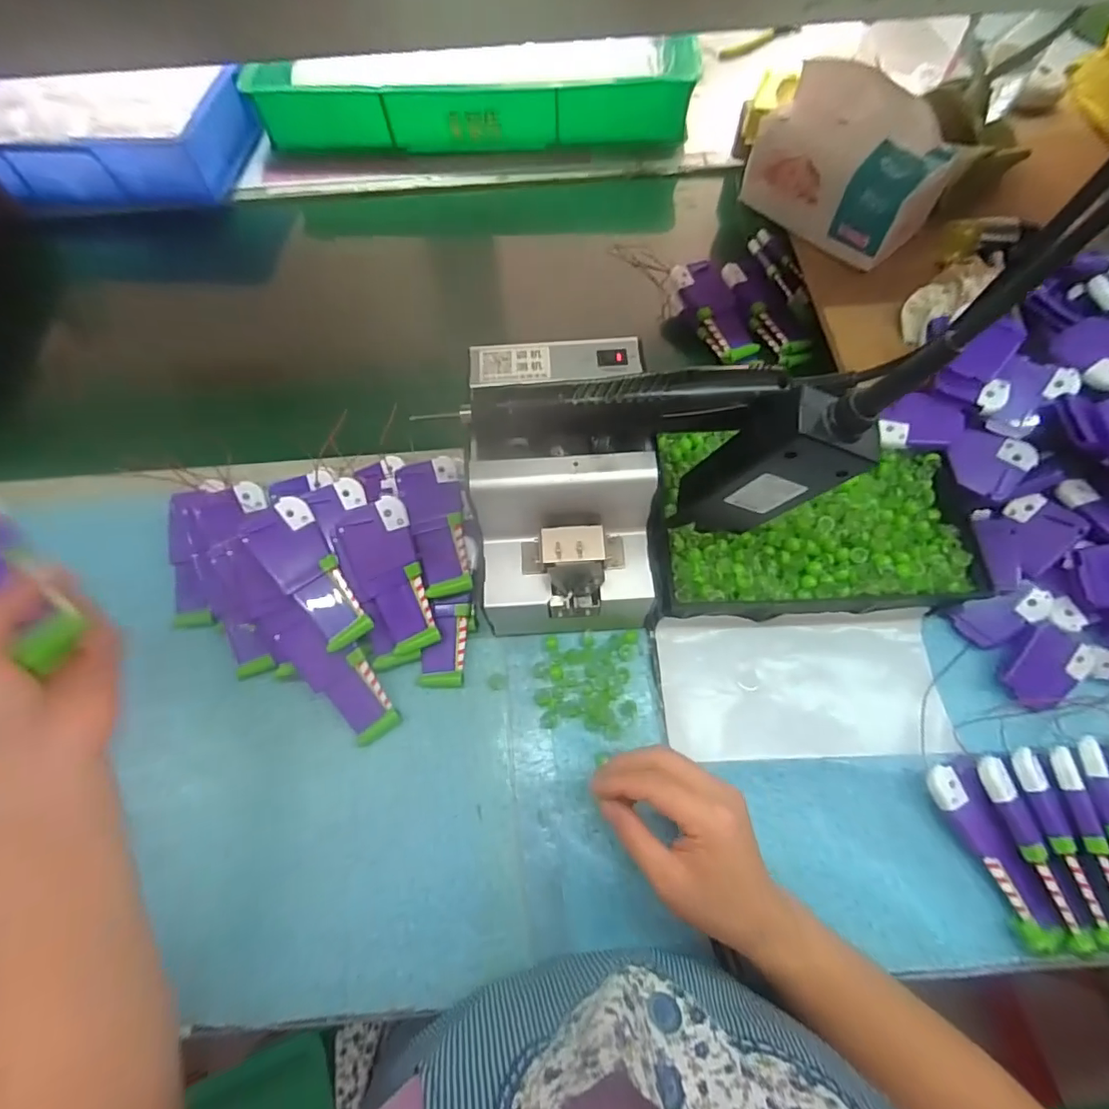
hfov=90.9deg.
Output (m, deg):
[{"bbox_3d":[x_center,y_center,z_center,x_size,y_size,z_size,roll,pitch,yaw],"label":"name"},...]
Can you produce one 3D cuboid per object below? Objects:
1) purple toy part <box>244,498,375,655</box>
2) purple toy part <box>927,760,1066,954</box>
[{"bbox_3d":[-0.184,0.016,0.412,0.047,0.014,0.115,-34,86,-13],"label":"purple toy part"},{"bbox_3d":[0.298,0.203,0.372,0.031,0.025,0.118,-20,67,-7],"label":"purple toy part"}]

